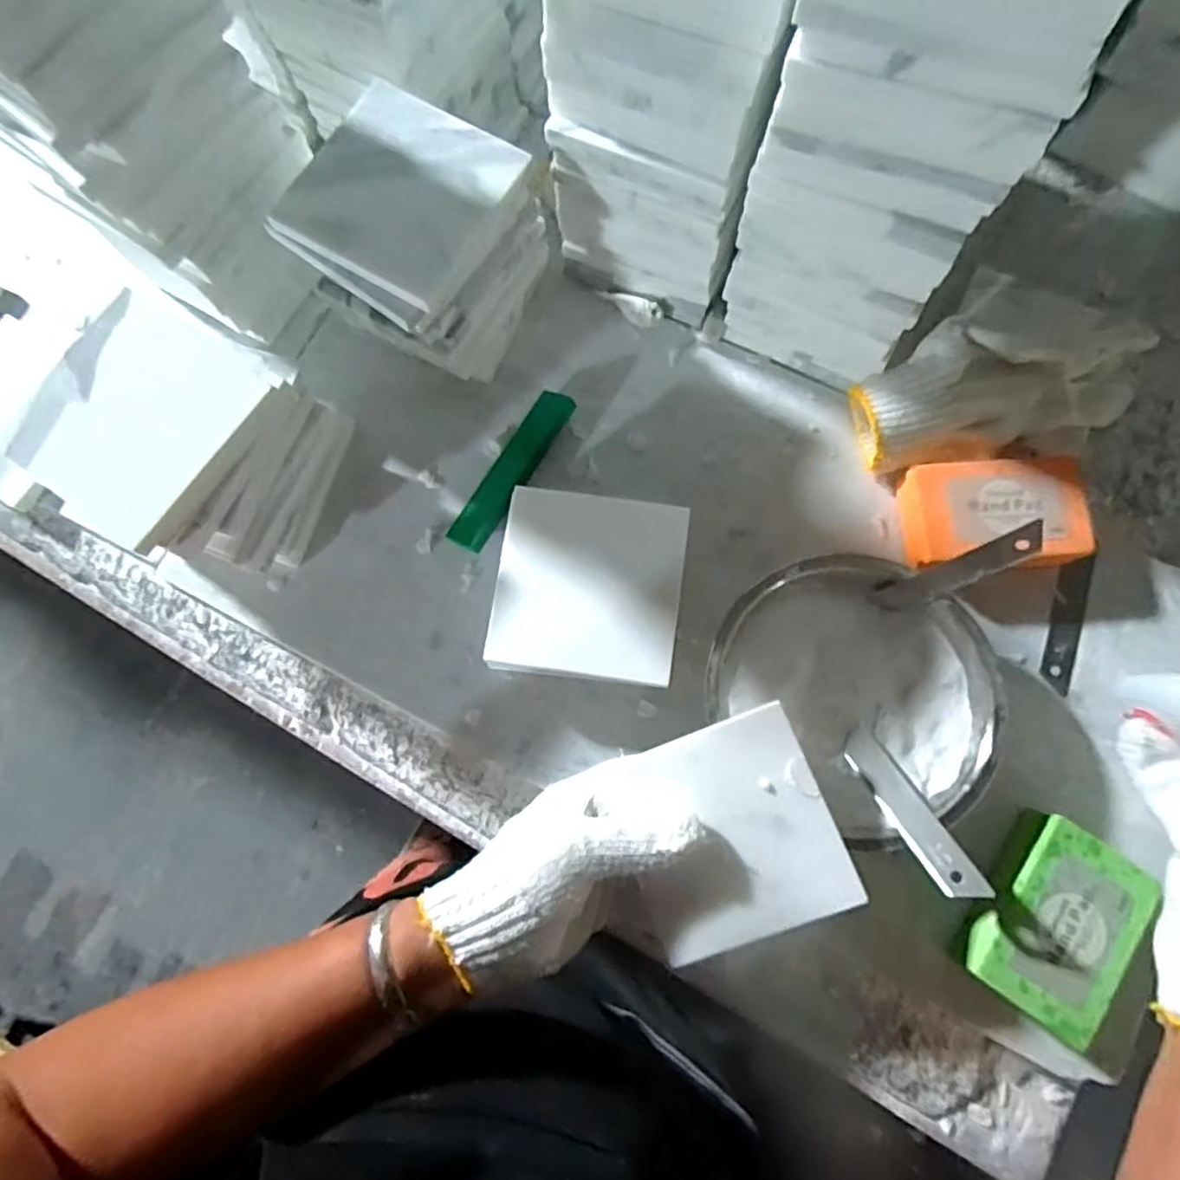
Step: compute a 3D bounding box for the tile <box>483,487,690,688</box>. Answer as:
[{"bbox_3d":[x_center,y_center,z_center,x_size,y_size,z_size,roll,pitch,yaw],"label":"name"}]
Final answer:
[{"bbox_3d":[-0.001,-0.003,0.377,0.100,0.008,0.099,6,79,2],"label":"tile"}]

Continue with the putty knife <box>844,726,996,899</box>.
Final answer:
[{"bbox_3d":[0.162,0.114,0.350,0.020,0.009,0.092,-40,52,15],"label":"putty knife"}]

